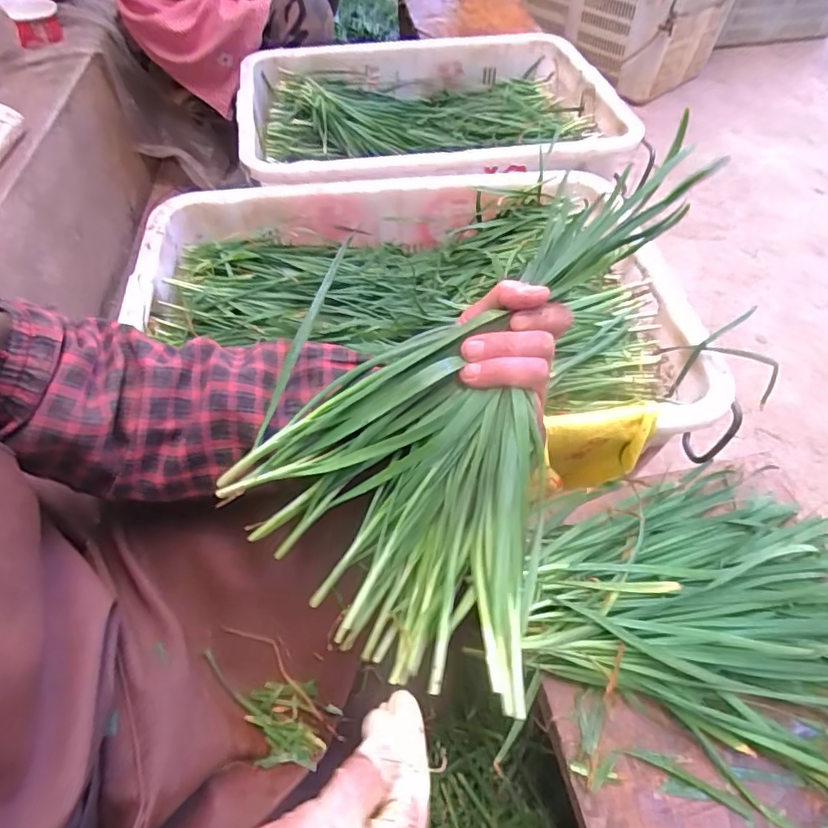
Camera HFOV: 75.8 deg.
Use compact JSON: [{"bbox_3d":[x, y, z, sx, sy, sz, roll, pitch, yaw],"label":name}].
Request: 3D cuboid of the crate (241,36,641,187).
[{"bbox_3d":[0.038,-0.561,1.023,0.710,0.139,0.481,-12,56,-9],"label":"crate"}]

